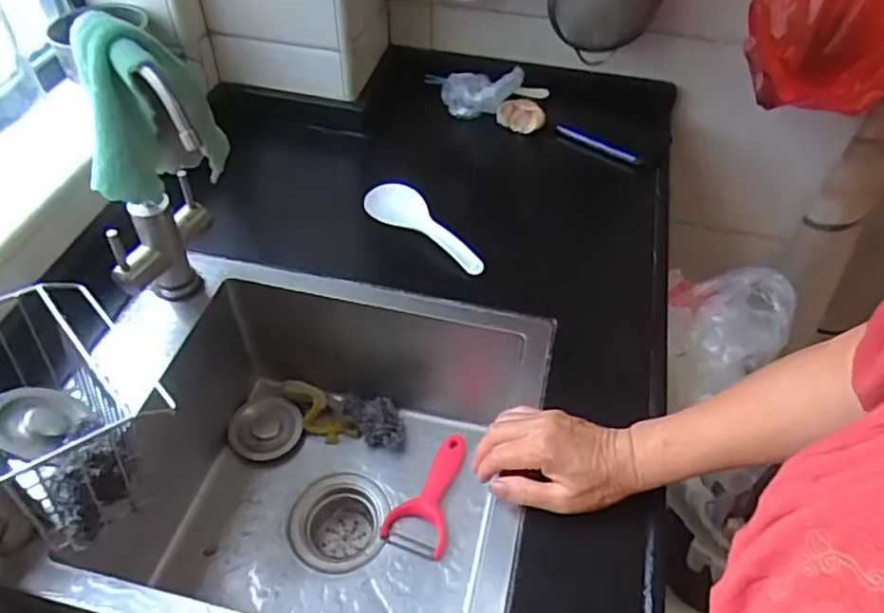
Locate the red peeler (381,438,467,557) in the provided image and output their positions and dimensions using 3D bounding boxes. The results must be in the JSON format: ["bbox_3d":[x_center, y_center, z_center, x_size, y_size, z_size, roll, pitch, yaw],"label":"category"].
[{"bbox_3d":[-0.012,0.200,0.710,0.068,0.014,0.140,15,49,12],"label":"red peeler"}]

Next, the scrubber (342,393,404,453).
[{"bbox_3d":[-0.077,0.134,0.759,0.049,0.037,0.086,-32,56,-27],"label":"scrubber"}]

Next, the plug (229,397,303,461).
[{"bbox_3d":[-0.204,0.144,0.756,0.079,0.025,0.074,1,48,-1],"label":"plug"}]

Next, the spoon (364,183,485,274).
[{"bbox_3d":[-0.014,-0.094,0.721,0.166,0.022,0.056,33,55,25],"label":"spoon"}]

